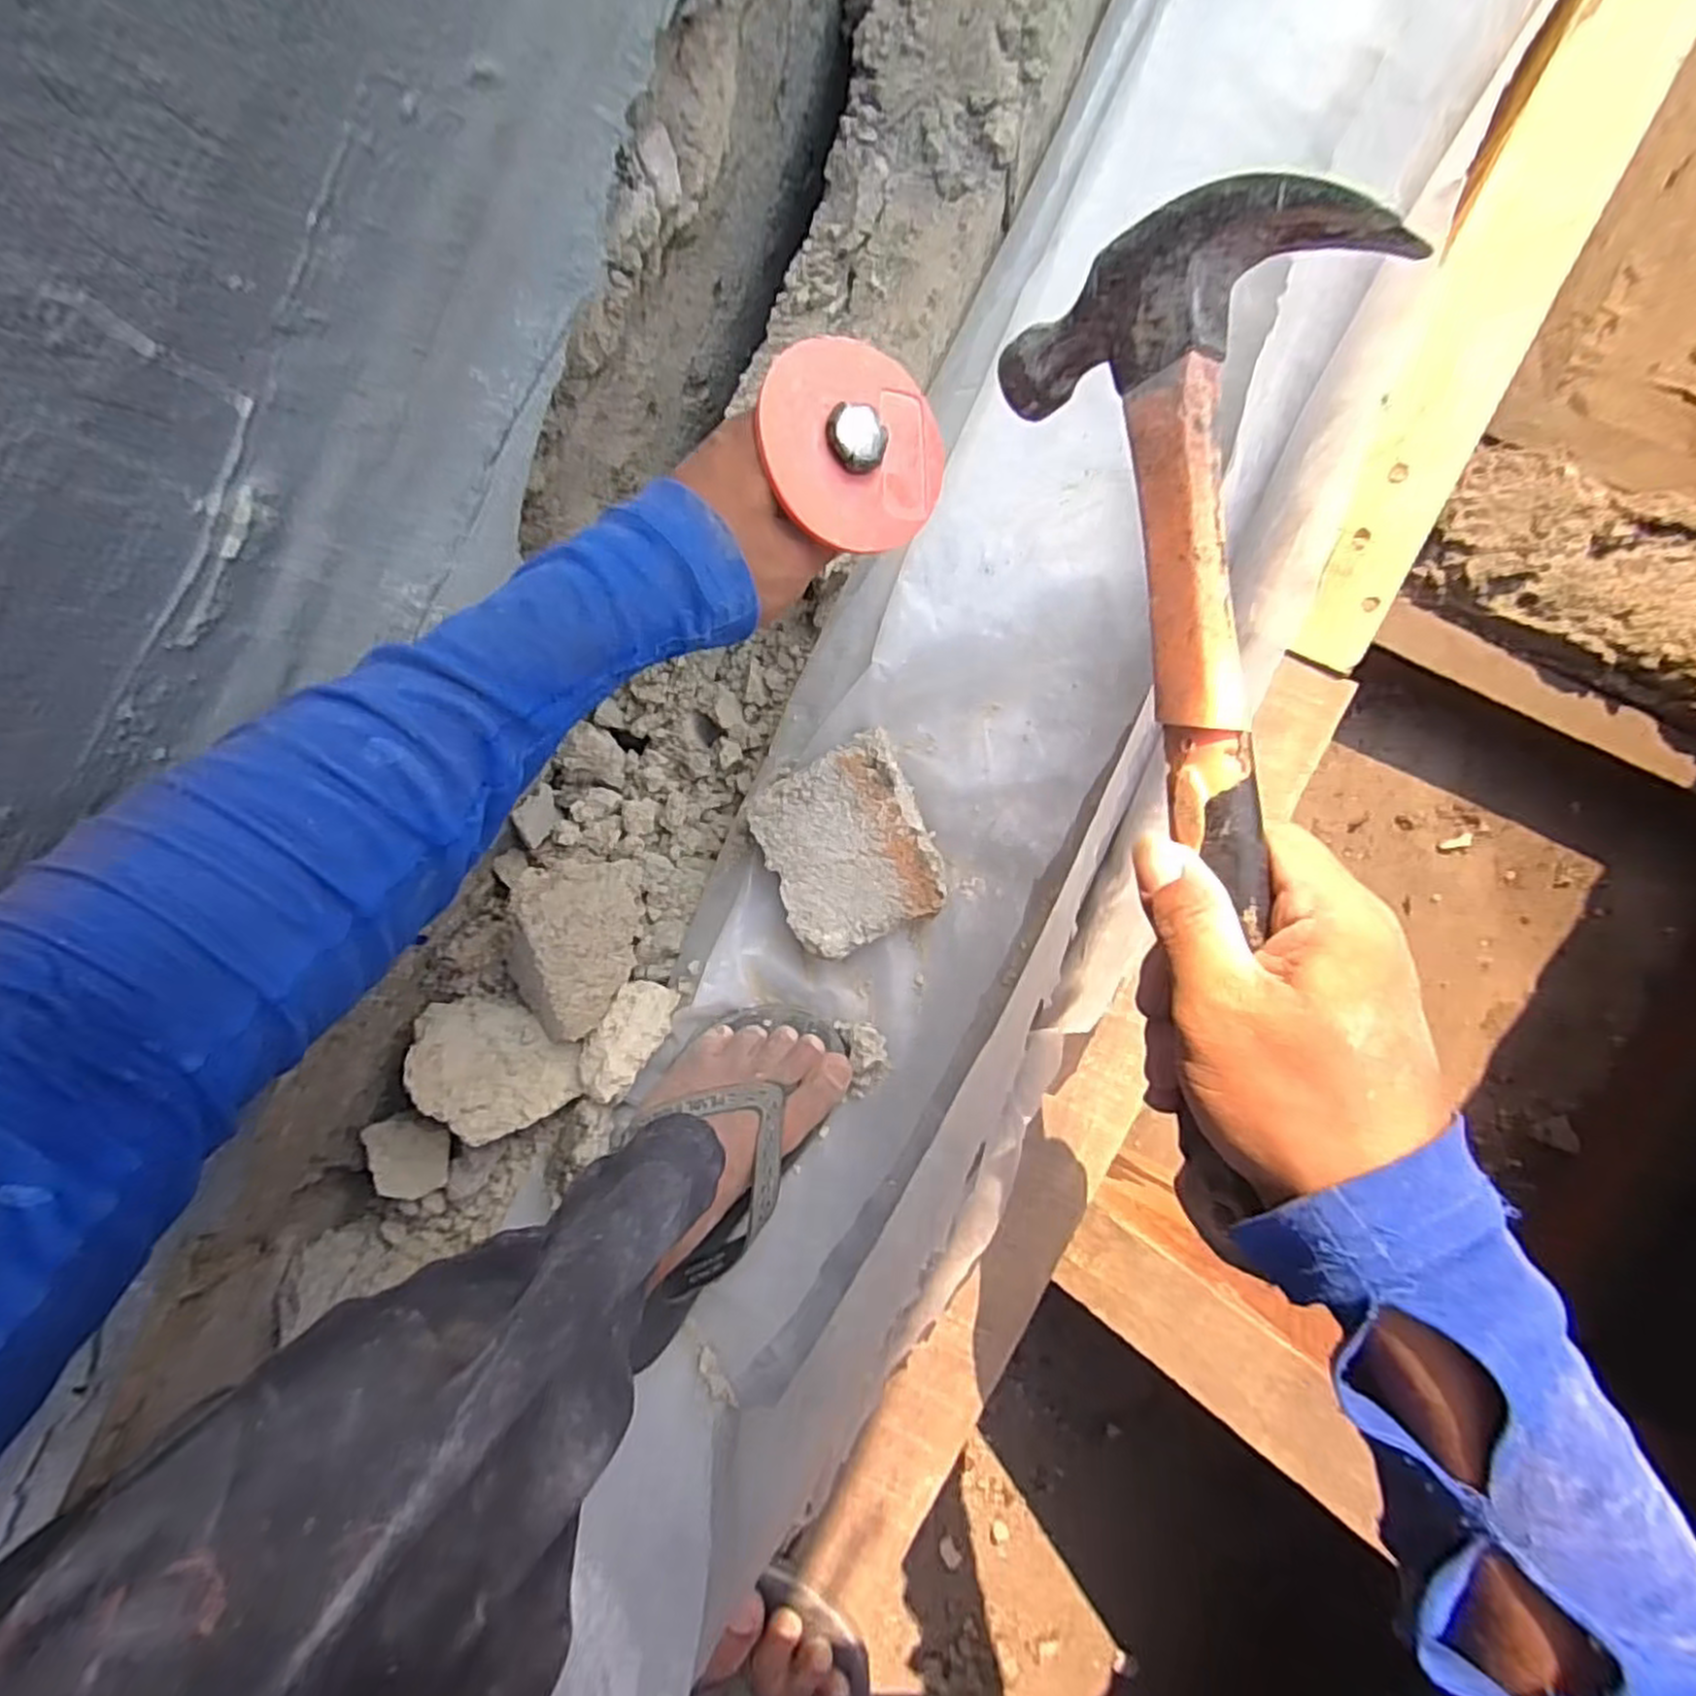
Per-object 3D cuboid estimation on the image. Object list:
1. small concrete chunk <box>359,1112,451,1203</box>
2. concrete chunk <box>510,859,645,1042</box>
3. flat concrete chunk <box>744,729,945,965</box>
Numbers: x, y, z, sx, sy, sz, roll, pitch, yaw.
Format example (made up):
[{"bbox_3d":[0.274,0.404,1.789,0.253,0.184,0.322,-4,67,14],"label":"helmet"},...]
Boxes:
[{"bbox_3d":[-0.279,0.193,0.485,0.044,0.025,0.052,-8,96,-35],"label":"small concrete chunk"},{"bbox_3d":[-0.169,0.058,0.464,0.063,0.067,0.102,13,94,5],"label":"concrete chunk"},{"bbox_3d":[0.001,0.000,0.457,0.094,0.035,0.109,-25,90,7],"label":"flat concrete chunk"}]

